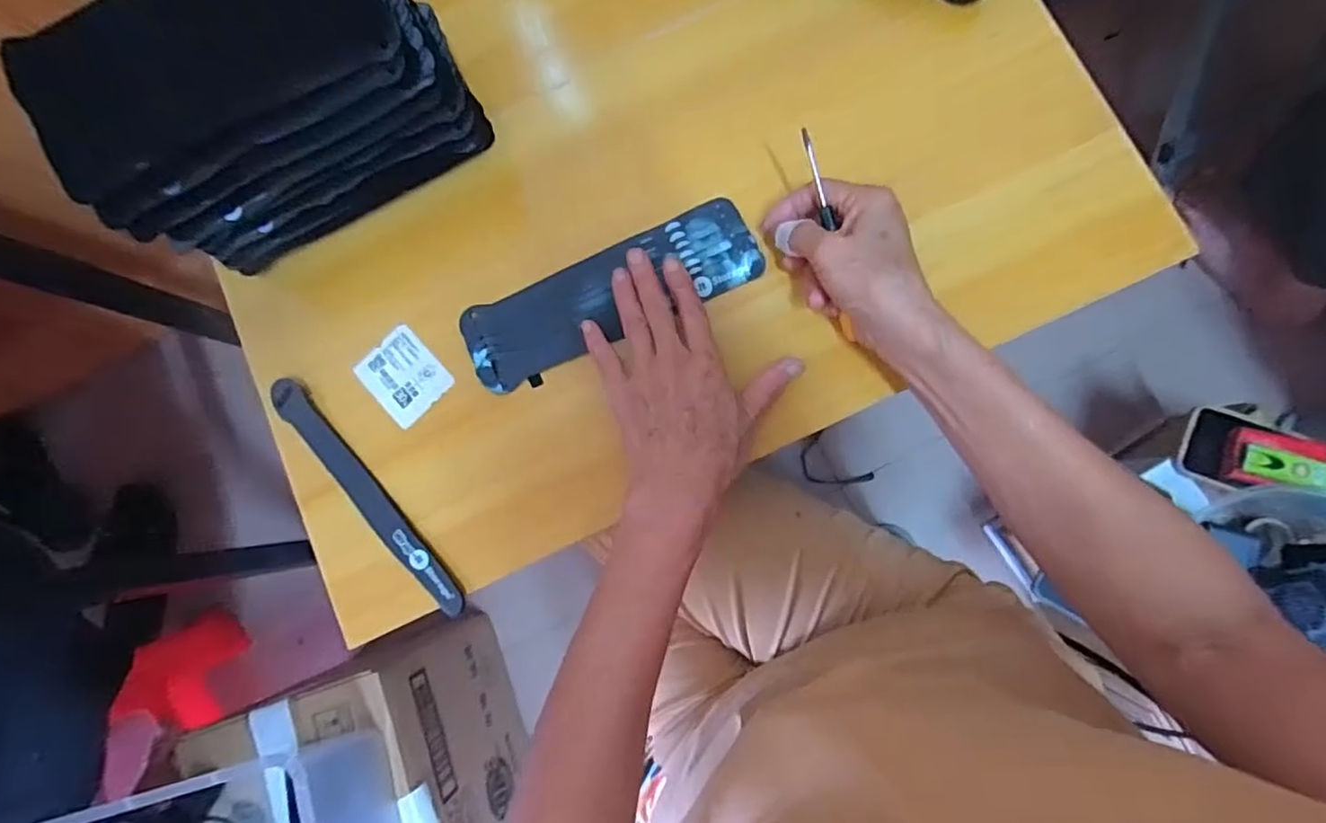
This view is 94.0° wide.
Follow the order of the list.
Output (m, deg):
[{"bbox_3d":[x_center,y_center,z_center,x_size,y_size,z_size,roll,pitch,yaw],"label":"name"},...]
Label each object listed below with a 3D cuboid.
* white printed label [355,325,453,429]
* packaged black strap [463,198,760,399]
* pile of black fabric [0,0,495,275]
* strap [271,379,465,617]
[{"bbox_3d":[-0.178,-0.024,0.425,0.048,0.005,0.057,-42,84,-1],"label":"white printed label"},{"bbox_3d":[-0.035,-0.078,0.414,0.202,0.008,0.062,-24,82,2],"label":"packaged black strap"},{"bbox_3d":[-0.235,-0.185,0.378,0.212,0.135,0.092,-28,82,3],"label":"pile of black fabric"},{"bbox_3d":[-0.195,0.056,0.411,0.019,0.014,0.195,-43,81,0],"label":"strap"}]

